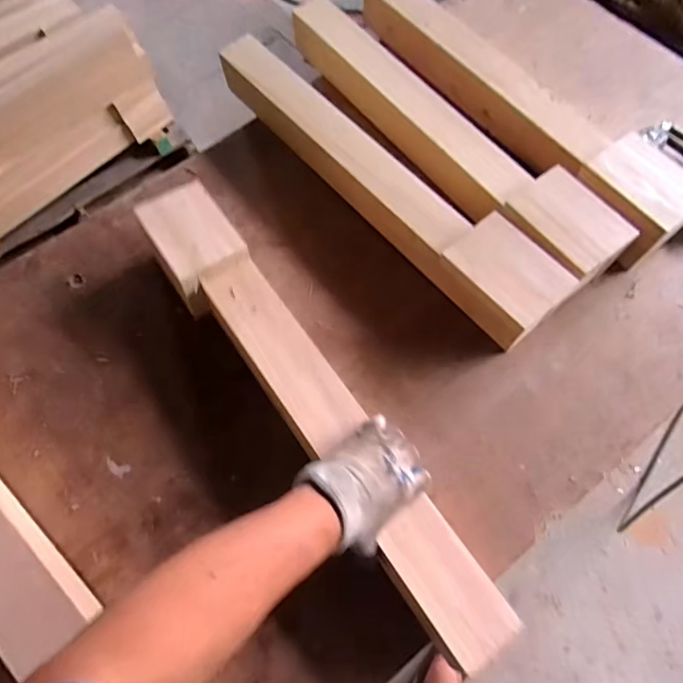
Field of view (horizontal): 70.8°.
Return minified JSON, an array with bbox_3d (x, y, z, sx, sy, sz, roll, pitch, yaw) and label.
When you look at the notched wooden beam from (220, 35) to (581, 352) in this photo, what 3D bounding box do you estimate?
[{"bbox_3d":[0.042,-0.278,0.795,0.112,0.113,0.730,-38,70,-14],"label":"notched wooden beam"}]

